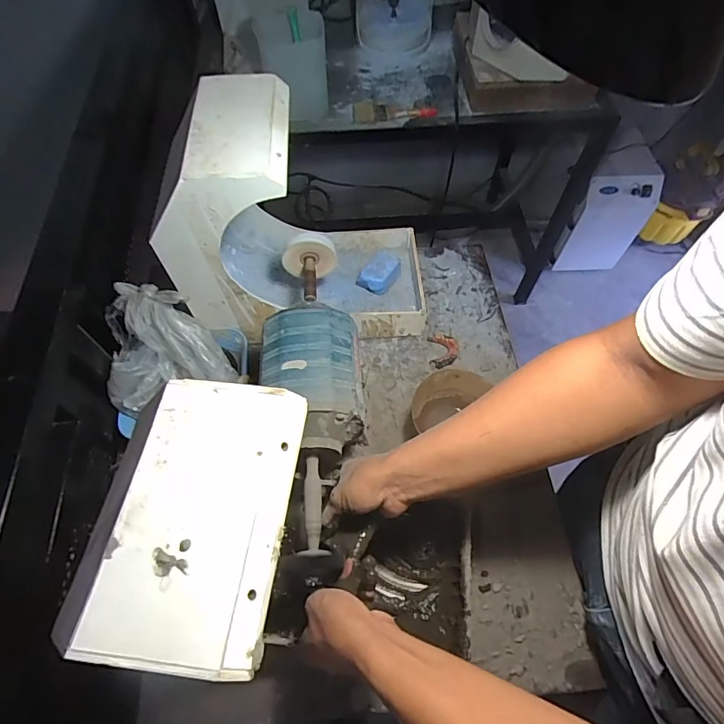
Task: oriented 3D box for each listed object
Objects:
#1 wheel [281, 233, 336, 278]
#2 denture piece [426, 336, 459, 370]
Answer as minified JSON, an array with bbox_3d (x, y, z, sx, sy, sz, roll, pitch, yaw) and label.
[{"bbox_3d":[-0.083,-0.167,0.701,0.081,0.085,0.019,-5,61,-3],"label":"wheel"},{"bbox_3d":[0.138,-0.019,0.756,0.049,0.010,0.062,-3,61,-2],"label":"denture piece"}]

